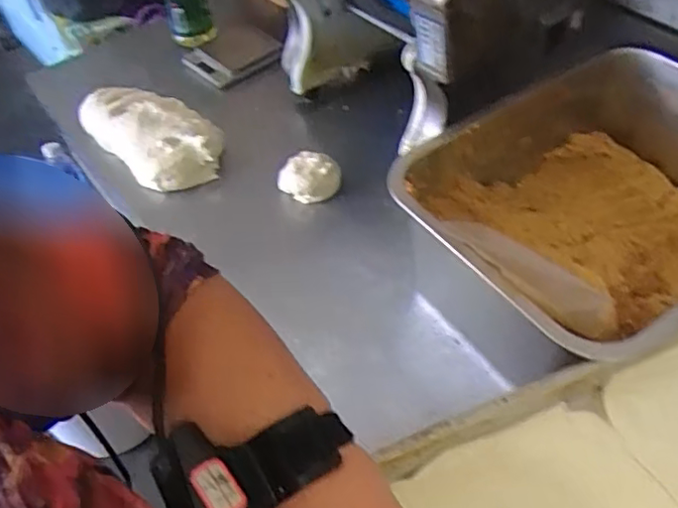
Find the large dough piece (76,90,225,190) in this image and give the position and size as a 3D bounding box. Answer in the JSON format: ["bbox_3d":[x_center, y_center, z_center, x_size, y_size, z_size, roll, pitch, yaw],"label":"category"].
[{"bbox_3d":[-0.234,-0.158,0.796,0.202,0.052,0.111,36,61,29],"label":"large dough piece"}]

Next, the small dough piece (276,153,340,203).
[{"bbox_3d":[-0.037,-0.091,0.741,0.068,0.048,0.049,7,51,10],"label":"small dough piece"}]

